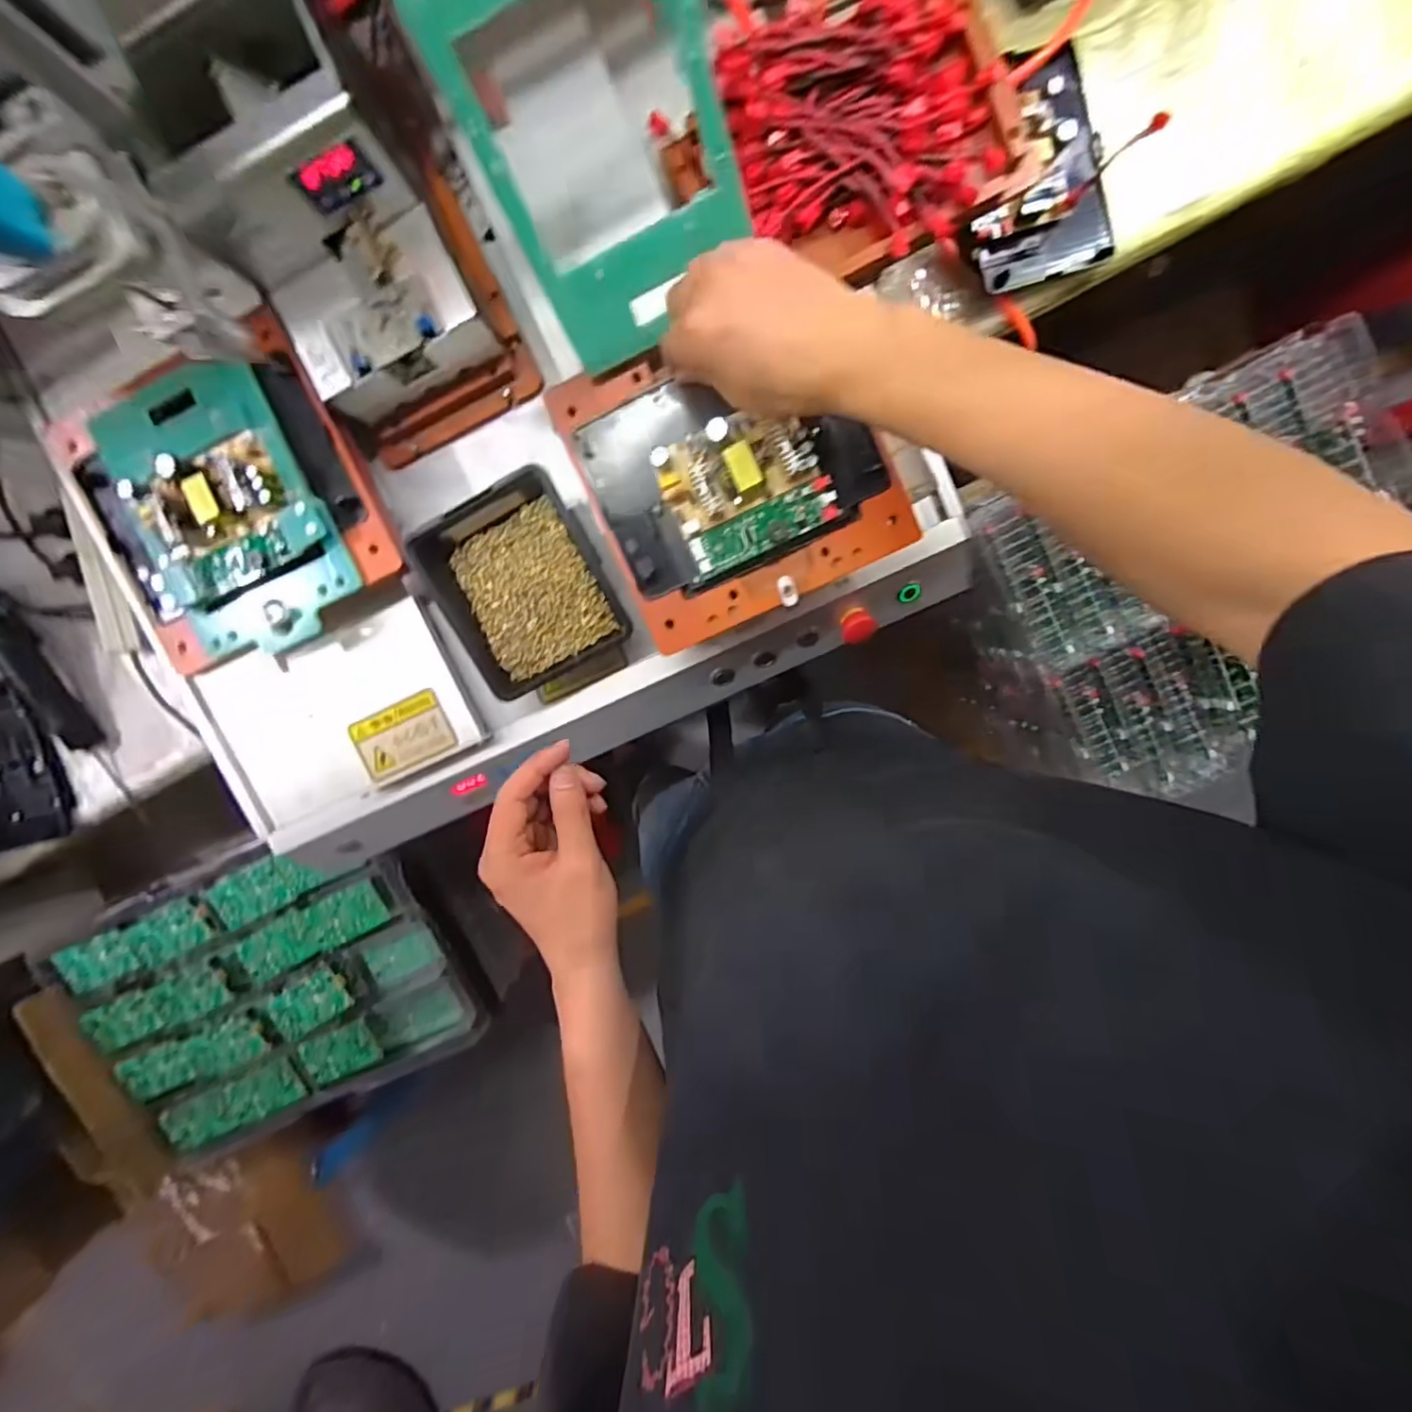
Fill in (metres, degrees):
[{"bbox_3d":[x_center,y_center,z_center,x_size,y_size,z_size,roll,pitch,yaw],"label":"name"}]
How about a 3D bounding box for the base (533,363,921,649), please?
[{"bbox_3d":[0.019,-0.156,0.410,0.191,0.038,0.187,-23,97,6],"label":"base"}]

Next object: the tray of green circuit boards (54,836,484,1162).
[{"bbox_3d":[-0.580,0.377,0.816,0.483,0.056,0.365,-22,99,-1],"label":"tray of green circuit boards"}]

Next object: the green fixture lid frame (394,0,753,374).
[{"bbox_3d":[-0.051,-0.302,0.324,0.133,0.007,0.197,-26,138,7],"label":"green fixture lid frame"}]

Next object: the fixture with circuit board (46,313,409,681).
[{"bbox_3d":[-0.346,-0.141,0.437,0.201,0.040,0.195,-20,98,6],"label":"fixture with circuit board"}]

